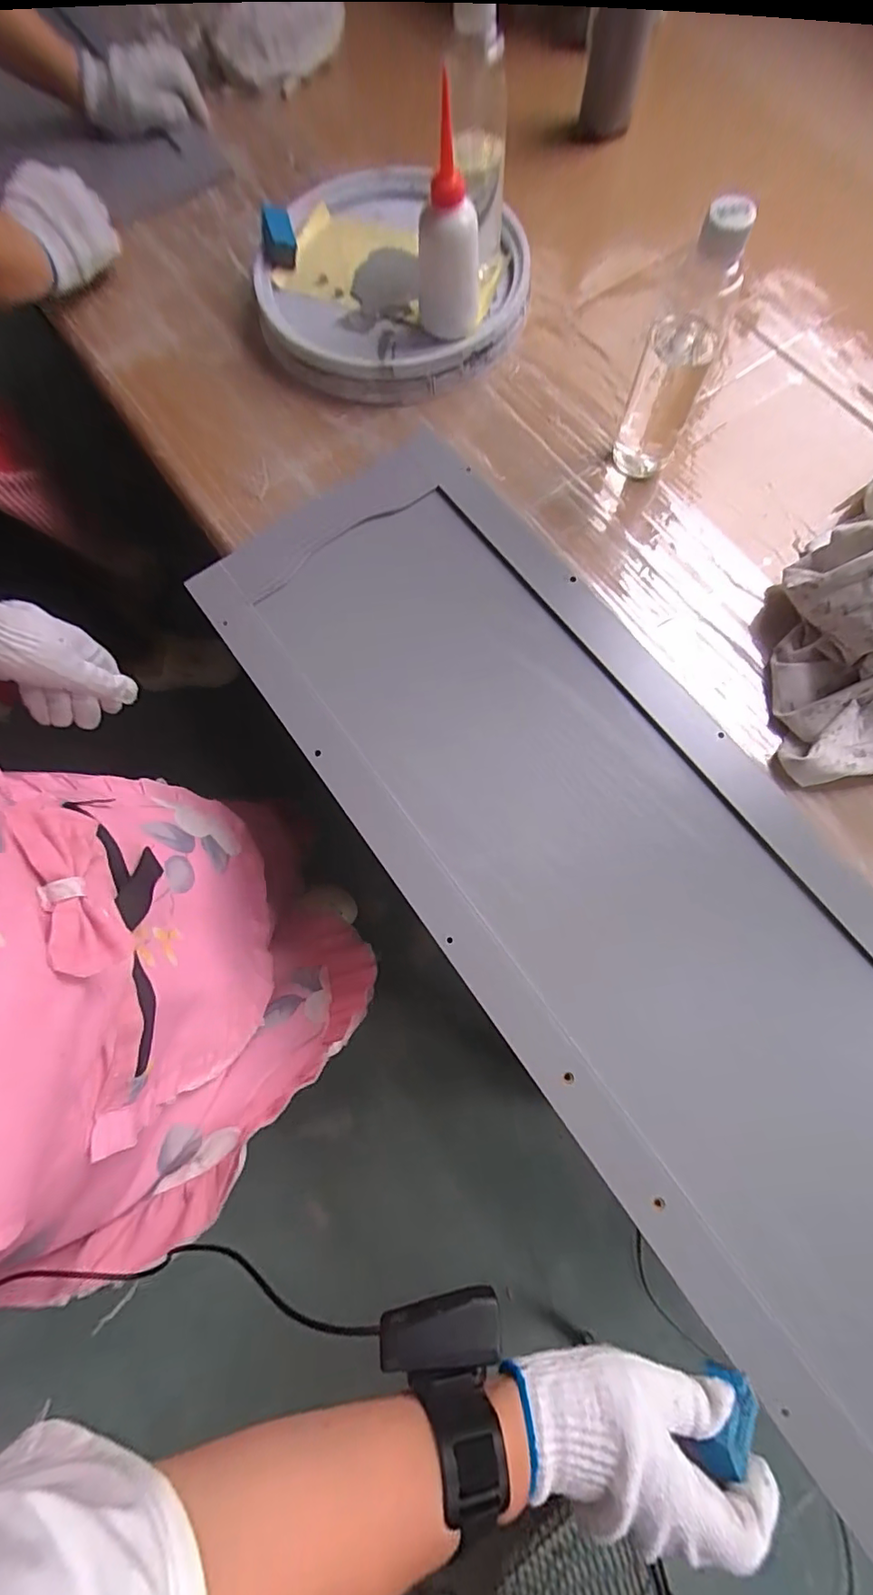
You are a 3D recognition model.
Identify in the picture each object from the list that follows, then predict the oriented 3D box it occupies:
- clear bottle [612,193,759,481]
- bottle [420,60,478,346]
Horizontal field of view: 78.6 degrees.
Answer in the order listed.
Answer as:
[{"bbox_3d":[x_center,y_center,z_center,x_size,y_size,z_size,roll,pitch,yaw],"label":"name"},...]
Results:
[{"bbox_3d":[0.195,-0.357,0.440,0.056,0.193,0.045,24,77,8],"label":"clear bottle"},{"bbox_3d":[0.011,-0.486,0.476,0.060,0.169,0.062,0,75,2],"label":"bottle"}]

